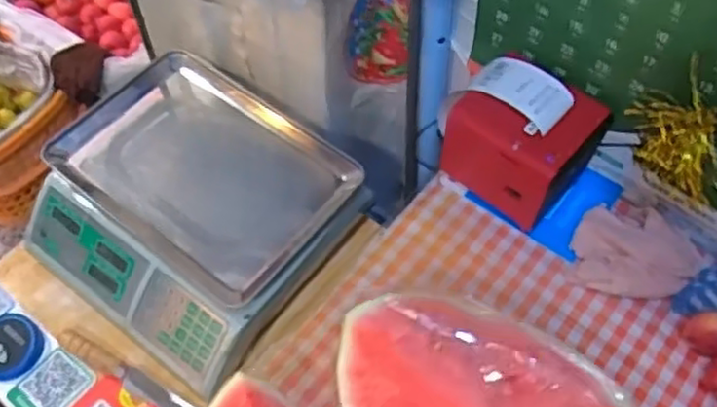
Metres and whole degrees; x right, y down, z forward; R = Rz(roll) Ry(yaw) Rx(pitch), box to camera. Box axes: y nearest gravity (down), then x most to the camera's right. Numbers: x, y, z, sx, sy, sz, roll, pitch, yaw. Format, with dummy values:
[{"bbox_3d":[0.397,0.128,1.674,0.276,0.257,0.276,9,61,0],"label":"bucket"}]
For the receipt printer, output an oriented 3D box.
[{"bbox_3d":[0.163,-0.071,0.735,0.145,0.123,0.121,39,65,22],"label":"receipt printer"}]

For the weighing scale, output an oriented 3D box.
[{"bbox_3d":[-0.209,0.003,0.865,0.341,0.114,0.326,32,63,19],"label":"weighing scale"}]

